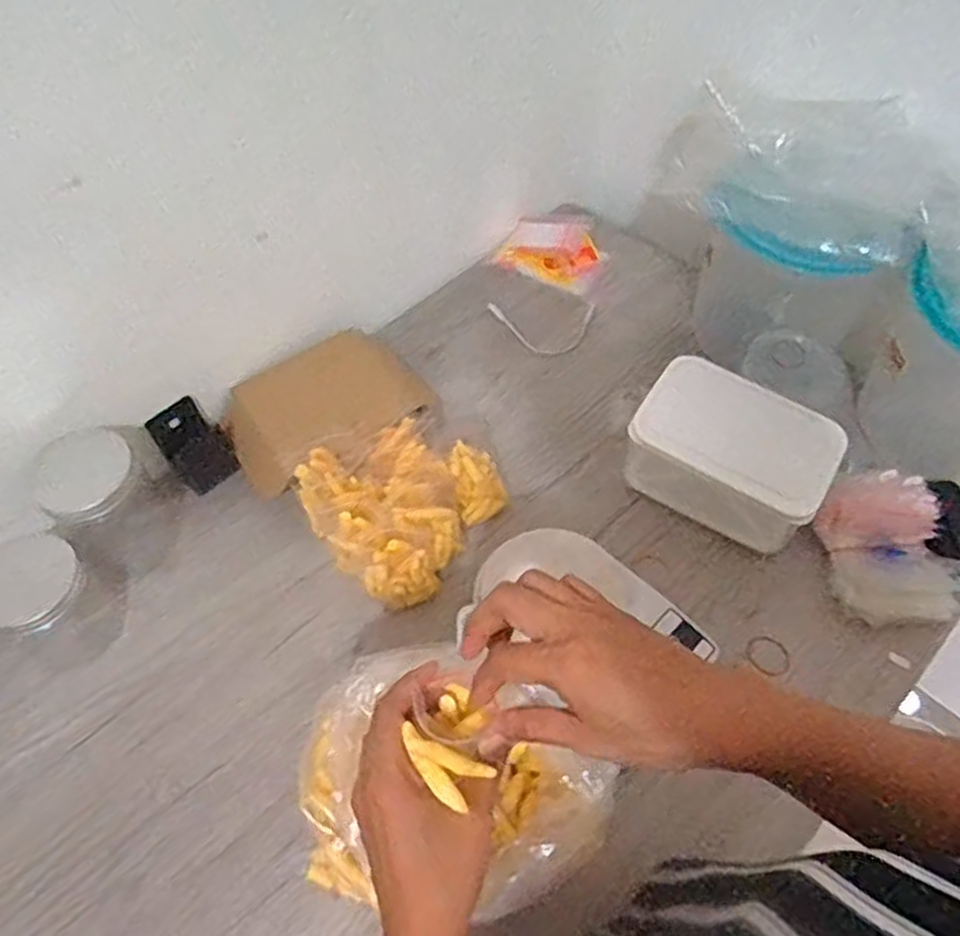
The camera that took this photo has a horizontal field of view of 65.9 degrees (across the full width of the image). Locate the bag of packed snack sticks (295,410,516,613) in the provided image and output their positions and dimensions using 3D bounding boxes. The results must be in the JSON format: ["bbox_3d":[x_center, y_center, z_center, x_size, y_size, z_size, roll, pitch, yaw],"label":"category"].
[{"bbox_3d":[-0.065,0.031,0.730,0.188,0.074,0.167,-29,61,-18],"label":"bag of packed snack sticks"}]

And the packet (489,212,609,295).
[{"bbox_3d":[0.096,-0.290,0.974,0.135,0.048,0.091,27,60,17],"label":"packet"}]

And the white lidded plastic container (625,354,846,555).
[{"bbox_3d":[0.252,-0.015,0.751,0.187,0.095,0.131,27,60,17],"label":"white lidded plastic container"}]

